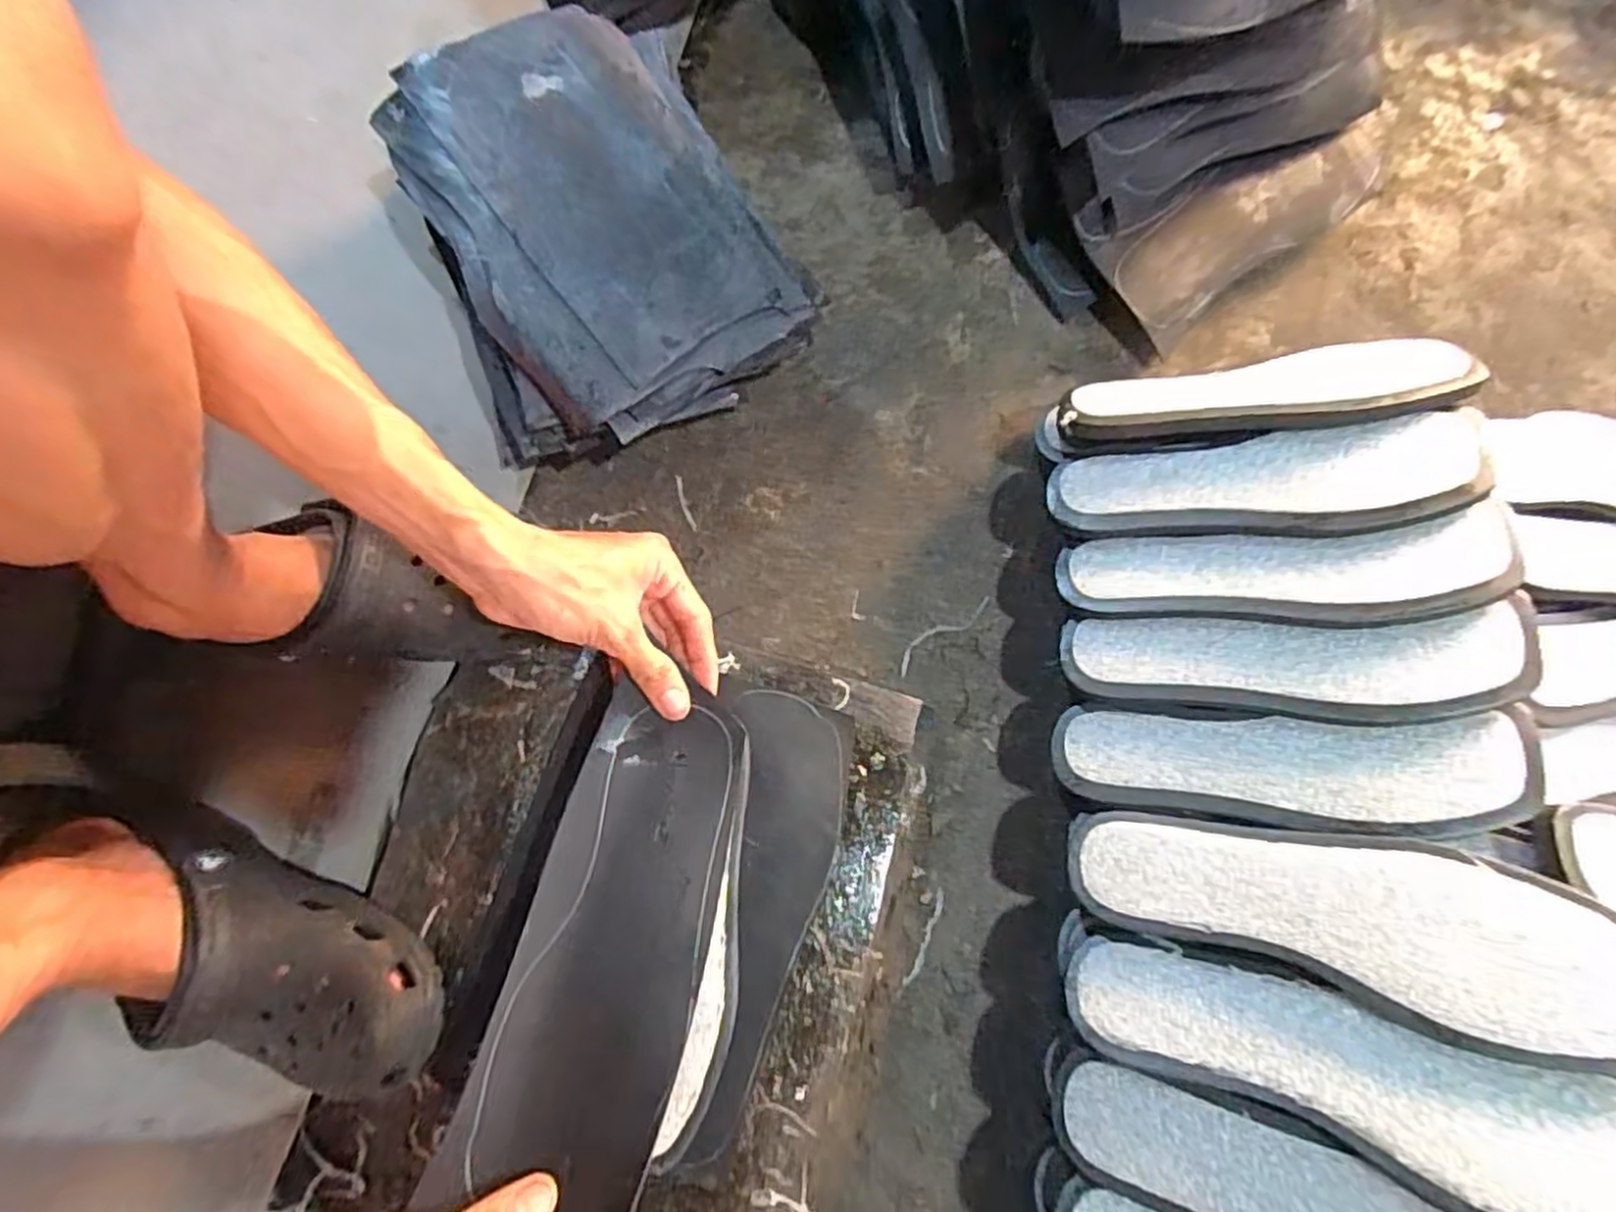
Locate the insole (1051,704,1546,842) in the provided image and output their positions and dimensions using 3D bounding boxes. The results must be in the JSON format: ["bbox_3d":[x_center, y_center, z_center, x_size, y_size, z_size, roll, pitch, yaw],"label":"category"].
[{"bbox_3d":[0.278,0.096,0.431,0.245,0.017,0.066,-1,76,20],"label":"insole"}]

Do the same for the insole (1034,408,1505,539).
[{"bbox_3d":[0.285,-0.078,0.468,0.241,0.018,0.072,-3,76,19],"label":"insole"}]

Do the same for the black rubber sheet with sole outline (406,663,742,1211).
[{"bbox_3d":[-0.104,0.179,0.396,0.100,0.018,0.256,16,68,1],"label":"black rubber sheet with sole outline"}]

